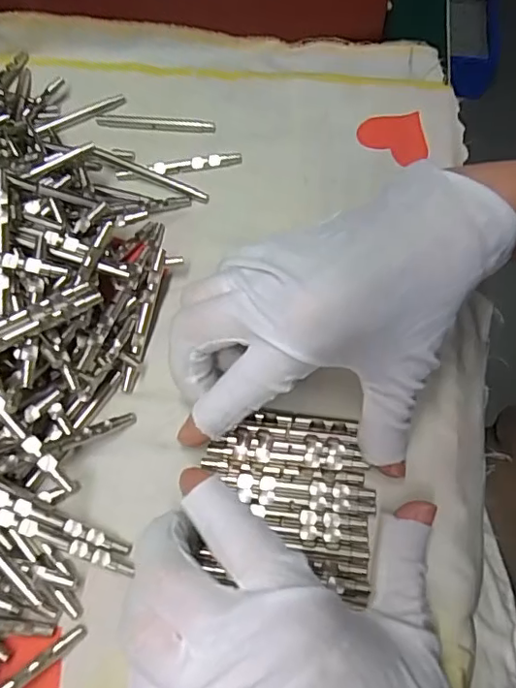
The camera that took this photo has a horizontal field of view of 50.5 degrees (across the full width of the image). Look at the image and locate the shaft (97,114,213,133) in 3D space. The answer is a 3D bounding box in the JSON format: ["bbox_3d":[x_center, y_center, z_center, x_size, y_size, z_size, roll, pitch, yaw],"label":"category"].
[{"bbox_3d":[-0.058,-0.126,0.311,0.067,0.004,0.007,3,65,1],"label":"shaft"}]

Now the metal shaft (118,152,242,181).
[{"bbox_3d":[-0.043,-0.097,0.298,0.068,0.004,0.008,-11,65,-5],"label":"metal shaft"}]

